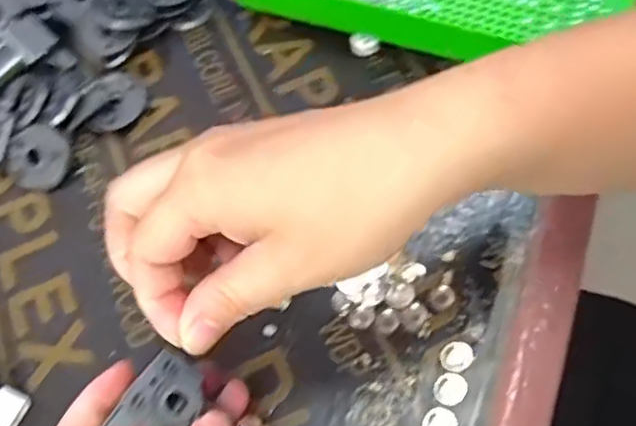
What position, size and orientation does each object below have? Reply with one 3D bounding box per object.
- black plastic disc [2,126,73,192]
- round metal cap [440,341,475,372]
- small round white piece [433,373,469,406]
[{"bbox_3d":[-0.178,-0.035,0.419,0.042,0.008,0.040,-1,84,7],"label":"black plastic disc"},{"bbox_3d":[0.072,0.075,0.344,0.017,0.009,0.015,-31,66,-8],"label":"round metal cap"},{"bbox_3d":[0.068,0.091,0.338,0.015,0.010,0.016,-3,65,5],"label":"small round white piece"}]

